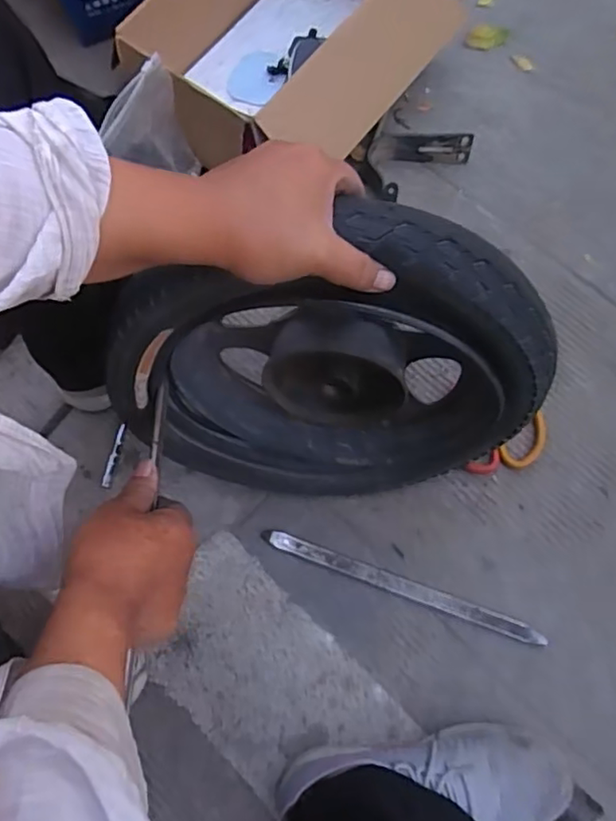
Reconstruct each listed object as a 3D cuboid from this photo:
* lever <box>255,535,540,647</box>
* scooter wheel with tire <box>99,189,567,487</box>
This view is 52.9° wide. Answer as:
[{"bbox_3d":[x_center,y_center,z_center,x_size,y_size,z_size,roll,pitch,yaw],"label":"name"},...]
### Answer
[{"bbox_3d":[0.092,0.176,0.620,0.286,0.006,0.020,19,73,8],"label":"lever"},{"bbox_3d":[0.018,-0.021,0.496,0.309,0.307,0.105,-5,72,1],"label":"scooter wheel with tire"}]

